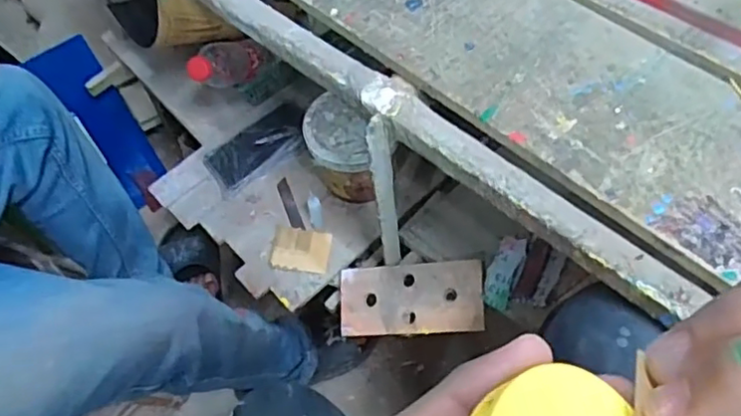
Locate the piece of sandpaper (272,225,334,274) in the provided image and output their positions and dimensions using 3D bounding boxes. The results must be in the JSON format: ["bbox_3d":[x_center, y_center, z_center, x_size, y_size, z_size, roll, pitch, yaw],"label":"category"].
[{"bbox_3d":[-0.098,0.058,0.878,0.082,0.005,0.062,8,62,8],"label":"piece of sandpaper"}]

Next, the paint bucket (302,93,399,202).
[{"bbox_3d":[-0.034,-0.068,0.870,0.116,0.128,0.093,15,63,12],"label":"paint bucket"}]

